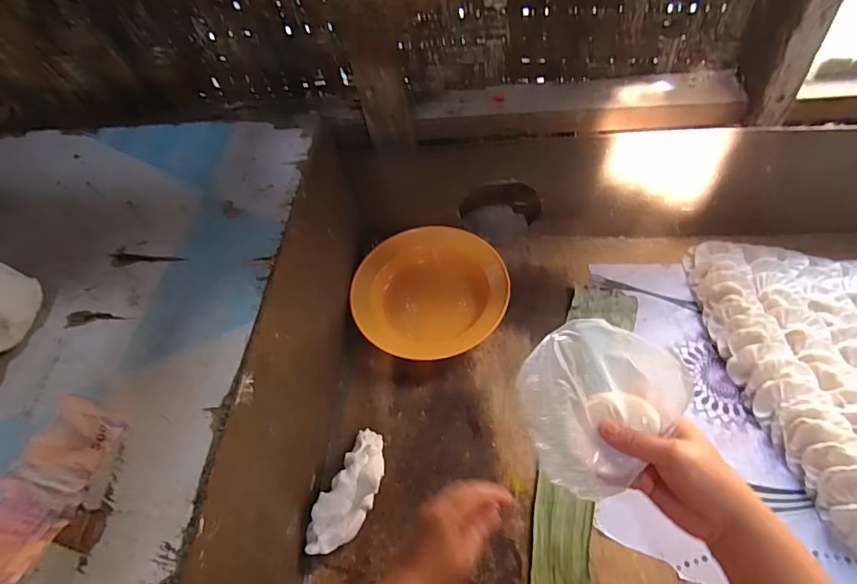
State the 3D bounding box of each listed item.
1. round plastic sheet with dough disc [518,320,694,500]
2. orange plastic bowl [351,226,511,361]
[{"bbox_3d":[0.139,0.093,0.360,0.130,0.065,0.130,9,67,-22],"label":"round plastic sheet with dough disc"},{"bbox_3d":[0.002,0.001,0.675,0.214,0.041,0.188,-4,73,7],"label":"orange plastic bowl"}]

